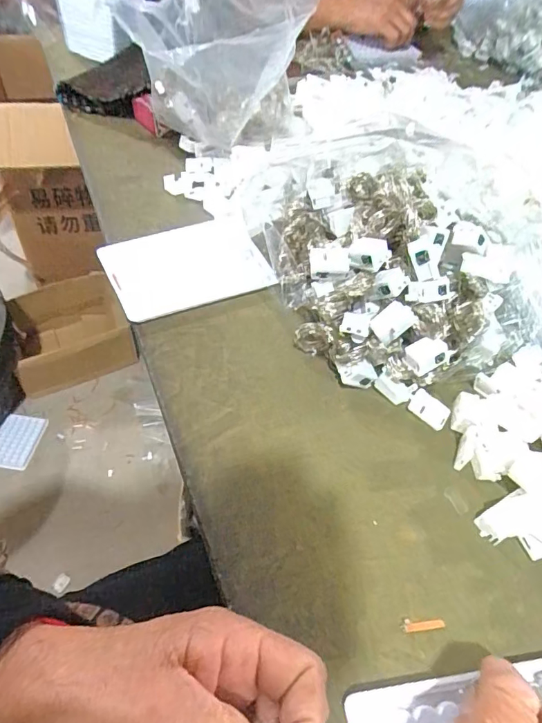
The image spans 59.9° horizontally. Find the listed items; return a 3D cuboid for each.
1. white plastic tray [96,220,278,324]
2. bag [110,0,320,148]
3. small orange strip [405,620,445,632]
[{"bbox_3d":[-0.071,-0.082,0.398,0.126,0.012,0.089,-19,55,-21],"label":"white plastic tray"},{"bbox_3d":[-0.058,-0.283,0.440,0.159,0.201,0.110,40,56,24],"label":"bag"},{"bbox_3d":[0.082,0.139,0.247,0.022,0.004,0.004,-5,51,-8],"label":"small orange strip"}]

